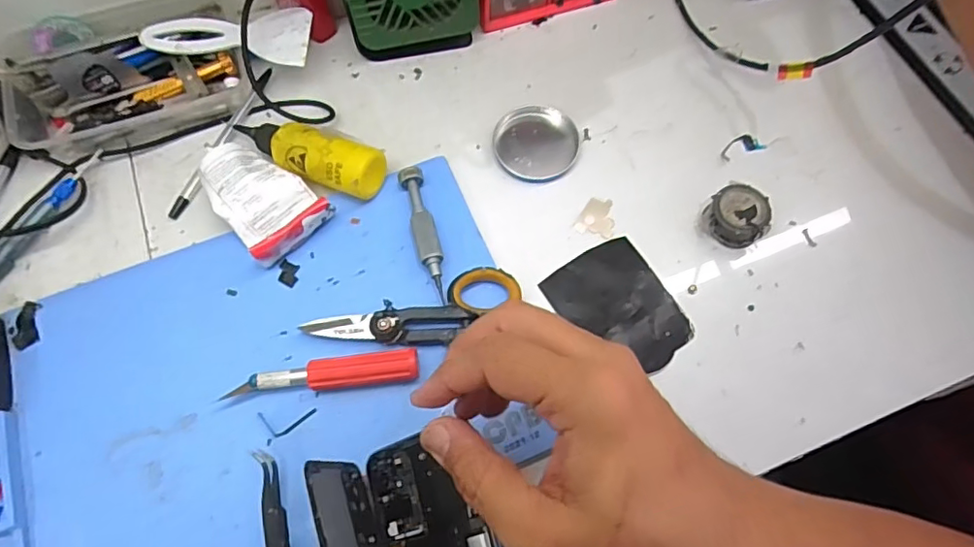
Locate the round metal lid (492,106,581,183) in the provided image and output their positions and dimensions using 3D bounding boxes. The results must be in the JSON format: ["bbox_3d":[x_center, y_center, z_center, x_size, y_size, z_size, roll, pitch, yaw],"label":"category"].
[{"bbox_3d":[0.039,-0.099,0.434,0.064,0.011,0.058,-7,70,-5],"label":"round metal lid"}]

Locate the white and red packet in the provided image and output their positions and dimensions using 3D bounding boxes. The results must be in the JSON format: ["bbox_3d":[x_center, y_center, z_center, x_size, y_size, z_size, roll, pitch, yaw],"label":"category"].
[{"bbox_3d":[-0.158,-0.055,0.396,0.058,0.029,0.094,-40,76,-15],"label":"white and red packet"}]

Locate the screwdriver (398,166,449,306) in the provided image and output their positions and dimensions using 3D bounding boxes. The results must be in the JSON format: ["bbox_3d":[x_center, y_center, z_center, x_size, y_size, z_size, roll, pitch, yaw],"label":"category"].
[{"bbox_3d":[-0.043,-0.027,0.391,0.017,0.017,0.104,-13,71,-7],"label":"screwdriver"}]

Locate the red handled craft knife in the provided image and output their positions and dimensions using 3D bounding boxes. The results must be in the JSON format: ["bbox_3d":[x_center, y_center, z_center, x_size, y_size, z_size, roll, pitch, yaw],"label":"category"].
[{"bbox_3d":[-0.102,0.063,0.352,0.118,0.022,0.020,-4,70,-4],"label":"red handled craft knife"}]

